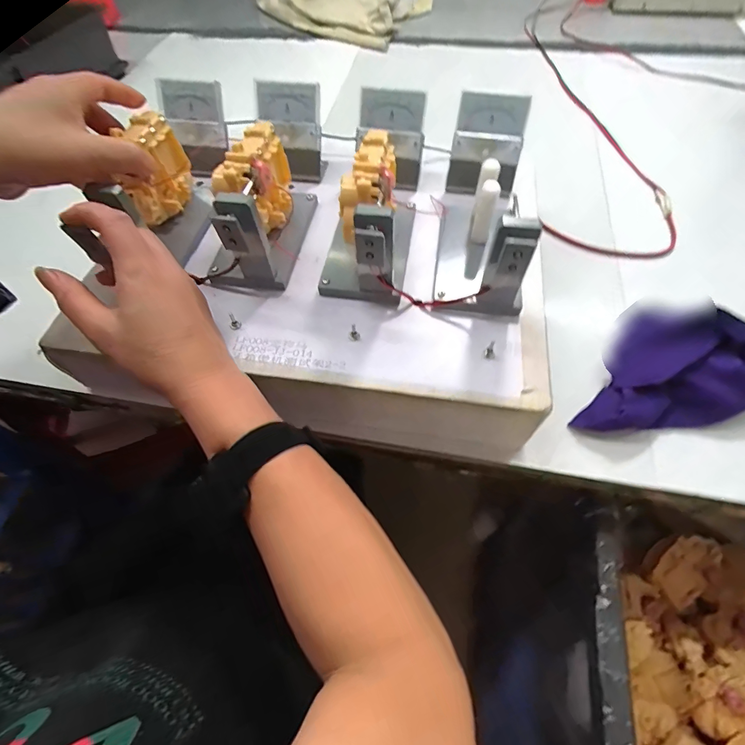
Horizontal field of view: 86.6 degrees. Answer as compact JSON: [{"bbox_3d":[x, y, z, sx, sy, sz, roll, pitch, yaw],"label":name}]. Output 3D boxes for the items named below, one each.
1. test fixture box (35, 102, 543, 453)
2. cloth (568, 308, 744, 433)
[{"bbox_3d":[-0.026,-0.105,0.341,0.334,0.142,0.263,6,59,6],"label":"test fixture box"},{"bbox_3d":[0.255,-0.009,0.337,0.166,0.058,0.104,-4,59,0],"label":"cloth"}]

